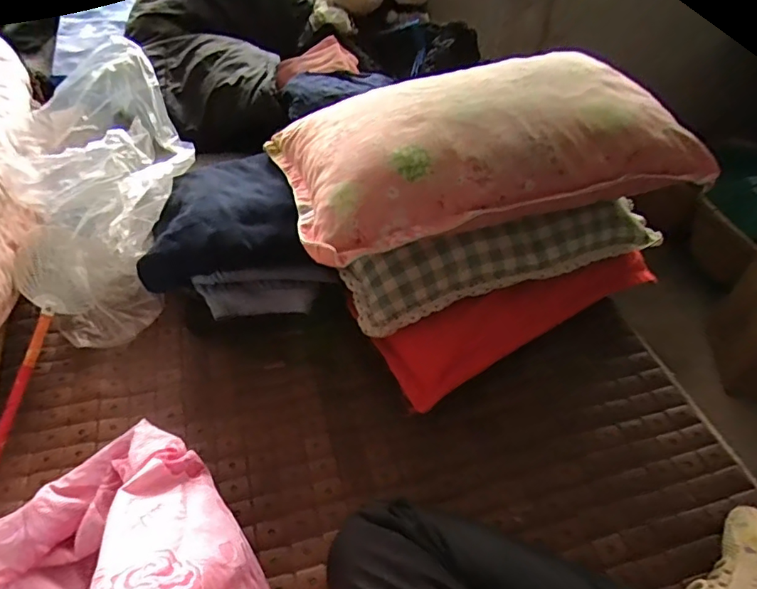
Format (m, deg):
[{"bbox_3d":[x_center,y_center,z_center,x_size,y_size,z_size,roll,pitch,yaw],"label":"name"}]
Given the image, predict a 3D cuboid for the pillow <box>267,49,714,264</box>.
[{"bbox_3d":[0.147,-0.226,0.747,0.586,0.122,0.324,-14,49,-17],"label":"pillow"}]

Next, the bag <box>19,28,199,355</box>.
[{"bbox_3d":[-0.437,-0.182,0.838,0.251,0.268,0.465,-13,48,-16],"label":"bag"}]

